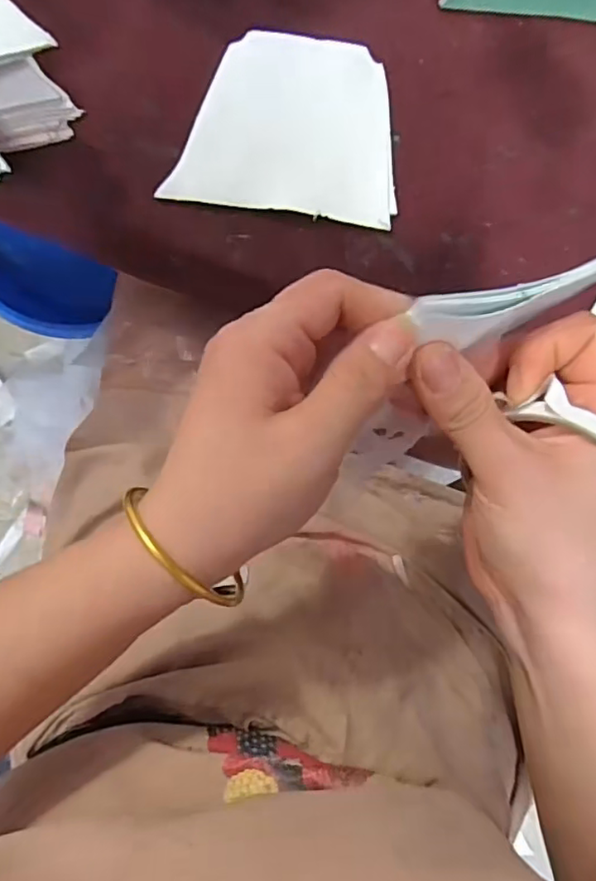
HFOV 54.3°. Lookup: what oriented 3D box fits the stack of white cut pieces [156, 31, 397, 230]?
[{"bbox_3d":[-0.004,-0.169,0.314,0.116,0.006,0.090,5,94,-4],"label":"stack of white cut pieces"}]

